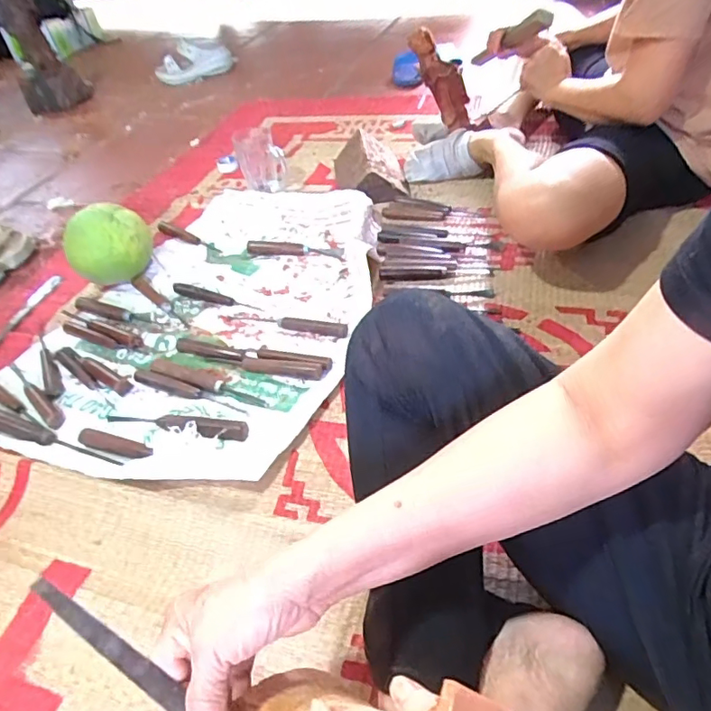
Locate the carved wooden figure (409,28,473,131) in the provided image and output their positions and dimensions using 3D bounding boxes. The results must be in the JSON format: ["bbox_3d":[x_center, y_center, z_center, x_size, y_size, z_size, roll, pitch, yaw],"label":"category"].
[{"bbox_3d":[0.161,-0.515,1.014,0.062,0.193,0.048,-23,38,24],"label":"carved wooden figure"}]

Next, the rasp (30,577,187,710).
[{"bbox_3d":[-0.129,0.182,0.317,0.159,0.007,0.013,34,54,9],"label":"rasp"}]

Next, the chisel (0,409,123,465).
[{"bbox_3d":[-0.381,0.102,0.672,0.228,0.017,0.033,12,47,19],"label":"chisel"}]

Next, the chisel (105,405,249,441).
[{"bbox_3d":[-0.229,0.078,0.672,0.199,0.018,0.036,7,45,14],"label":"chisel"}]

